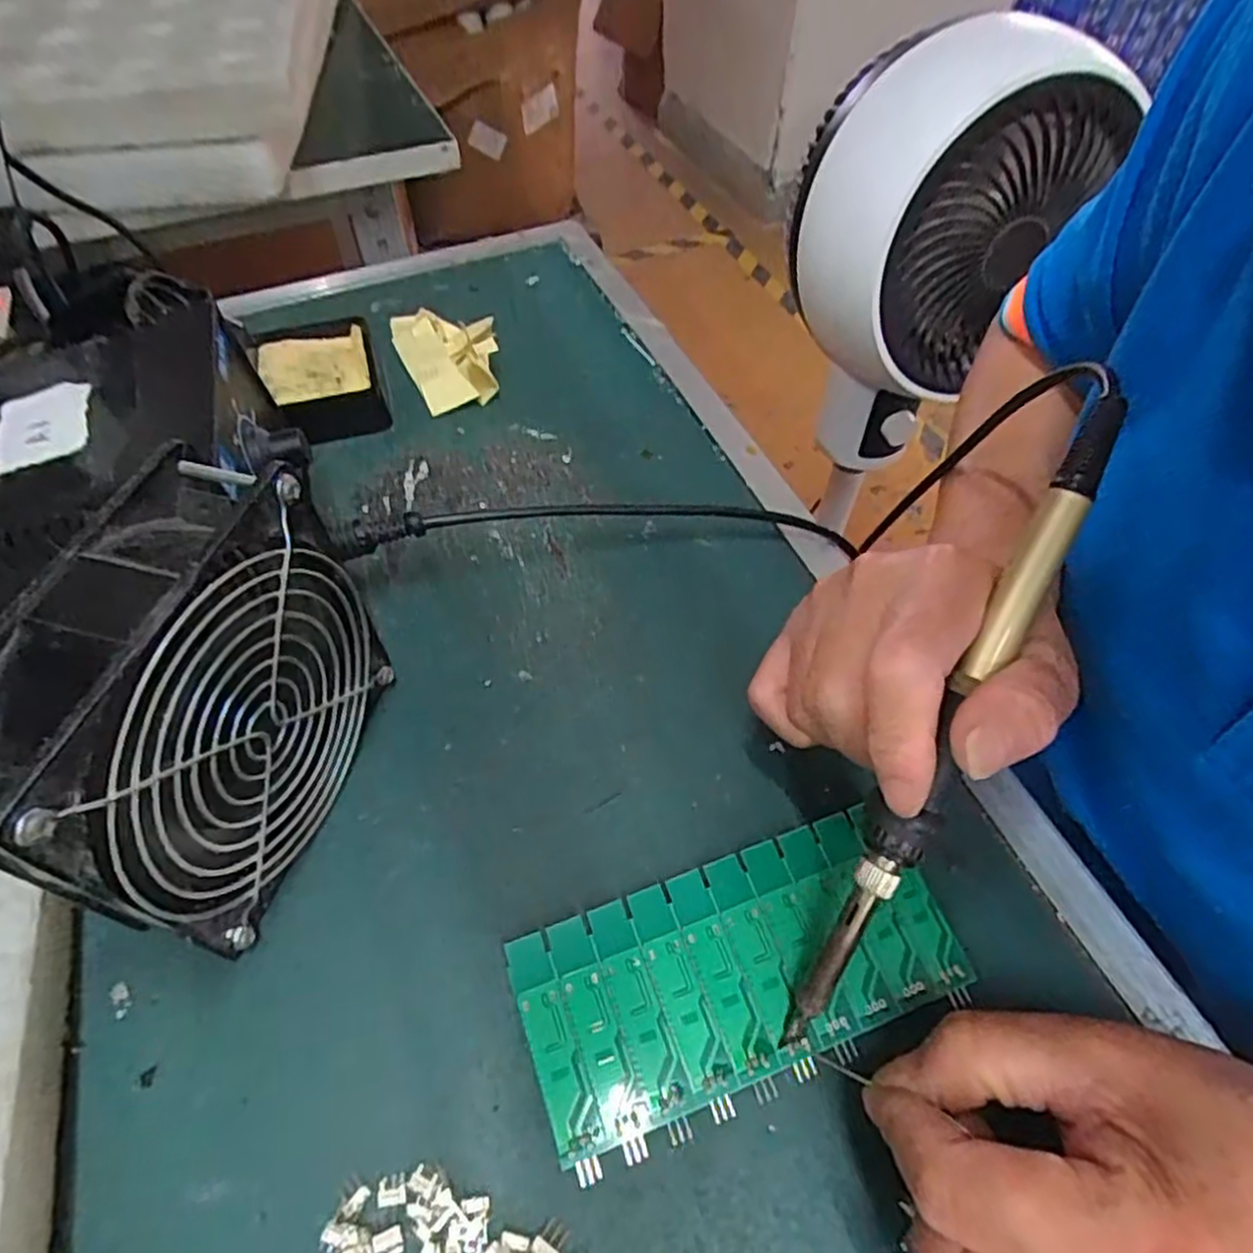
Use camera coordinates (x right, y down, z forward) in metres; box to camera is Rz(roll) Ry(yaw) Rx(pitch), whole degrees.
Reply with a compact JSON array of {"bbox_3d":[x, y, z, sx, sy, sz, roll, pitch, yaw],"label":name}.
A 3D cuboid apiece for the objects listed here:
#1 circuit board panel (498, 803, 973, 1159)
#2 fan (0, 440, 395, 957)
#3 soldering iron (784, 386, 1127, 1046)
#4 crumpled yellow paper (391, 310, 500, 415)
[{"bbox_3d":[0.036,0.109,0.243,0.137,0.013,0.063,-17,56,-11],"label":"circuit board panel"},{"bbox_3d":[-0.130,0.029,0.235,0.043,0.122,0.117,11,56,9],"label":"fan"},{"bbox_3d":[0.096,0.029,0.222,0.017,0.020,0.208,27,92,19],"label":"soldering iron"},{"bbox_3d":[-0.099,-0.152,0.420,0.054,0.020,0.066,-14,56,-9],"label":"crumpled yellow paper"}]

